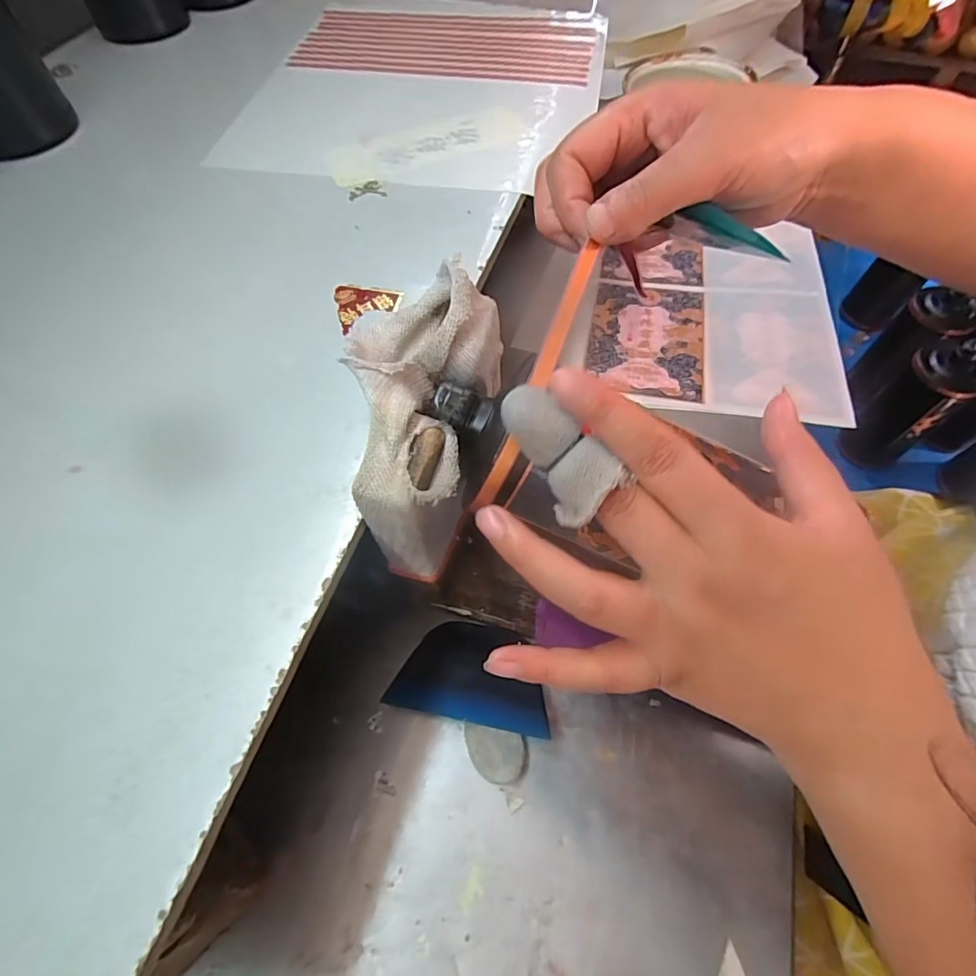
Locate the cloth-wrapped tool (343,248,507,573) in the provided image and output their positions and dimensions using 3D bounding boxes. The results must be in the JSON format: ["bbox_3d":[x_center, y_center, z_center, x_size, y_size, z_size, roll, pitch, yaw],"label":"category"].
[{"bbox_3d":[-0.027,-0.039,0.227,0.067,0.042,0.126,1,61,2],"label":"cloth-wrapped tool"}]

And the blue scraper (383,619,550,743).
[{"bbox_3d":[-0.007,0.103,0.285,0.084,0.007,0.055,9,45,9],"label":"blue scraper"}]

